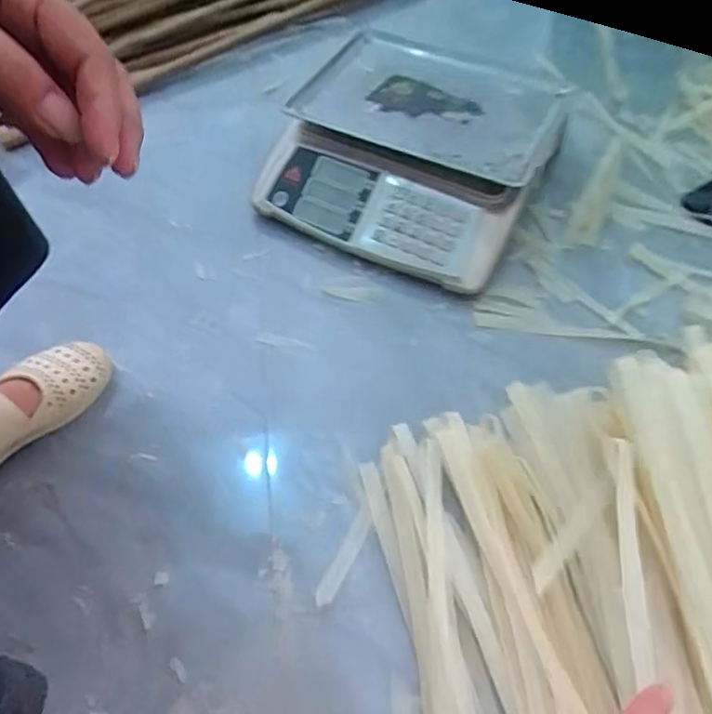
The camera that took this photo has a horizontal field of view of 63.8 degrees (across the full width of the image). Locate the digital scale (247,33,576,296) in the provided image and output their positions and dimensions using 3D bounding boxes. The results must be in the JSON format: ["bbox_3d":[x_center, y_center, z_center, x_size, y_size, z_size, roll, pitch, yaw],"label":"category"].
[{"bbox_3d":[0.078,-0.290,0.798,0.346,0.107,0.359,22,59,15],"label":"digital scale"}]

